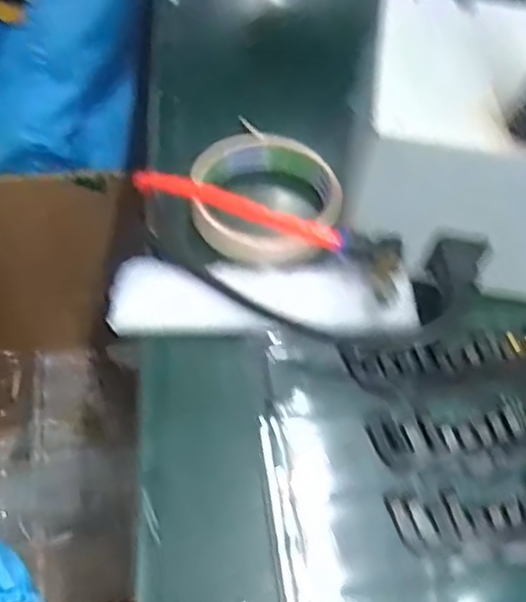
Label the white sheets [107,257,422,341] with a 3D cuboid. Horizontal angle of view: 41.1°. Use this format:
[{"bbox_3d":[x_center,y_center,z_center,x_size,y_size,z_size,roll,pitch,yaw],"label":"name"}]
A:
[{"bbox_3d":[0.000,-0.003,0.379,0.158,0.023,0.043,2,54,-3],"label":"white sheets"}]

